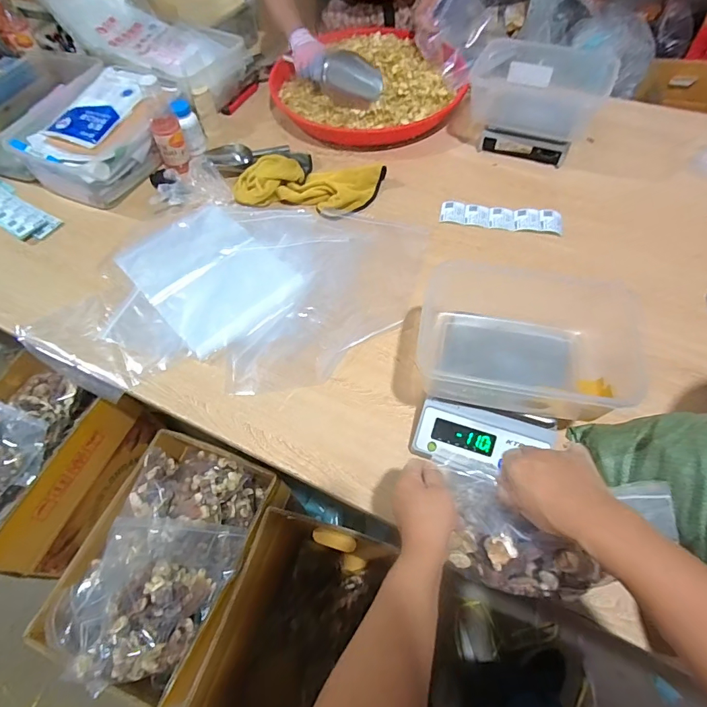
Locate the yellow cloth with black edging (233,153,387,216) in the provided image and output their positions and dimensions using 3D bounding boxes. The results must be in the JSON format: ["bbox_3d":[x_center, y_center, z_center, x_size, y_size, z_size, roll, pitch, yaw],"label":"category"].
[{"bbox_3d":[-0.098,-0.390,0.949,0.309,0.043,0.166,10,61,8],"label":"yellow cloth with black edging"}]

